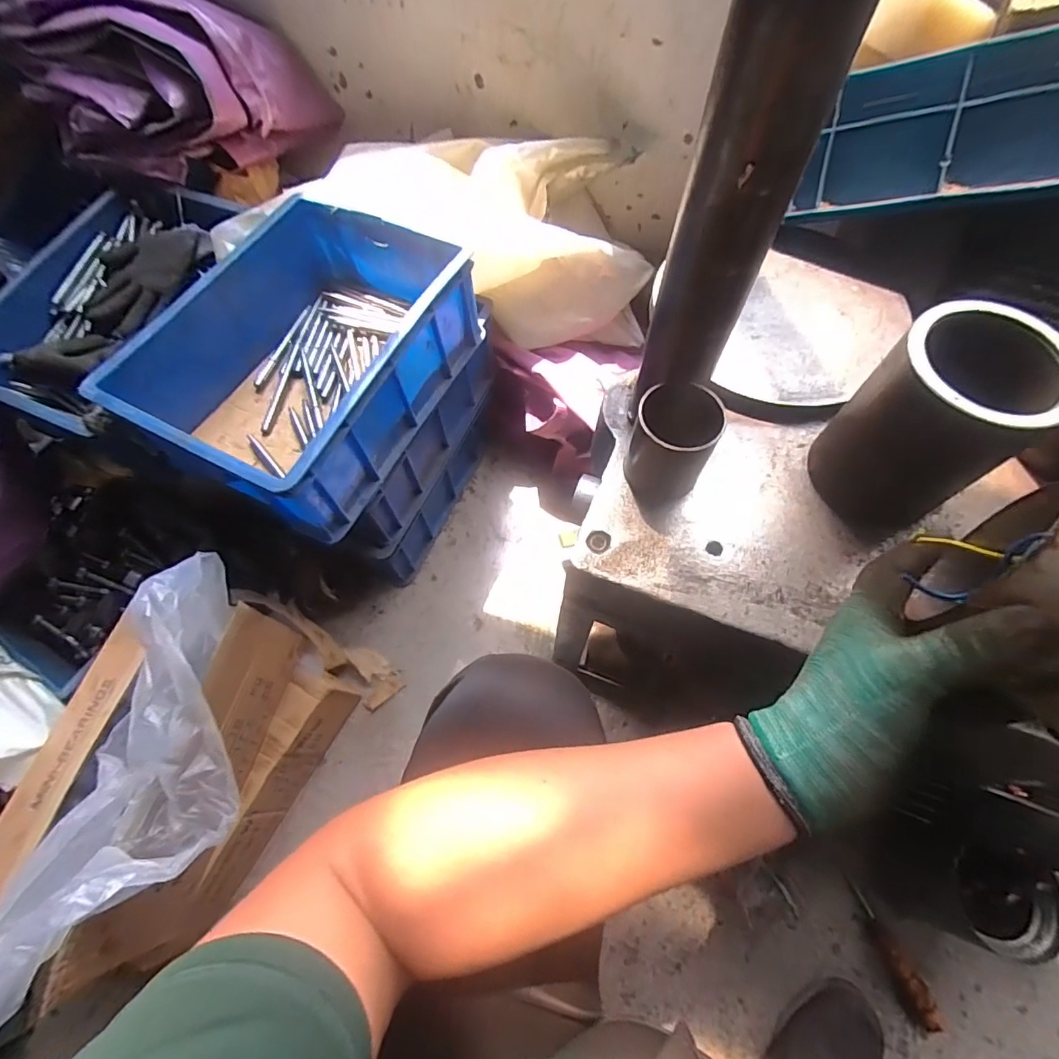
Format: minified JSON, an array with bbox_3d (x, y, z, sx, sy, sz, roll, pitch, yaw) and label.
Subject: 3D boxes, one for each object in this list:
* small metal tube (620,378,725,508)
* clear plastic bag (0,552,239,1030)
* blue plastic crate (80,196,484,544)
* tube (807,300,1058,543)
[{"bbox_3d":[0.122,-0.071,0.447,0.070,0.090,0.071,28,68,13],"label":"small metal tube"},{"bbox_3d":[-0.341,0.207,0.488,0.130,0.145,0.383,5,65,3],"label":"clear plastic bag"},{"bbox_3d":[-0.276,-0.225,0.668,0.291,0.136,0.401,26,68,12],"label":"blue plastic crate"},{"bbox_3d":[0.314,-0.083,0.409,0.104,0.136,0.110,-36,70,-15],"label":"tube"}]

